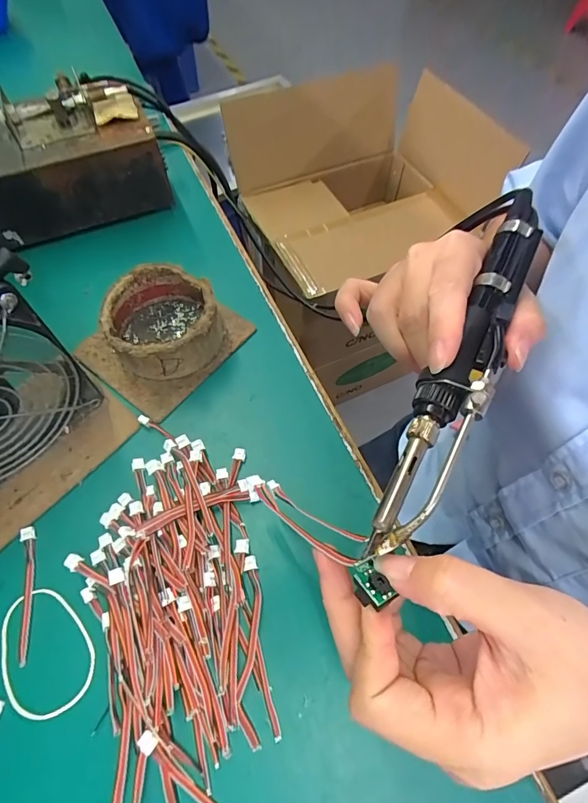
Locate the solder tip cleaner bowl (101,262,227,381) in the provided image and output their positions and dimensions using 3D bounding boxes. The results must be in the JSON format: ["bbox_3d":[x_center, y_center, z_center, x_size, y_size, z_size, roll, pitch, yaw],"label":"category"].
[{"bbox_3d":[-0.098,-0.060,0.319,0.079,0.043,0.081,0,61,0],"label":"solder tip cleaner bowl"}]

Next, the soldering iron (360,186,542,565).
[{"bbox_3d":[0.084,-0.033,0.205,0.033,0.033,0.223,24,69,13],"label":"soldering iron"}]

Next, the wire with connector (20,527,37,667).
[{"bbox_3d":[-0.158,0.112,0.248,0.009,0.004,0.075,-15,62,-8],"label":"wire with connector"}]

